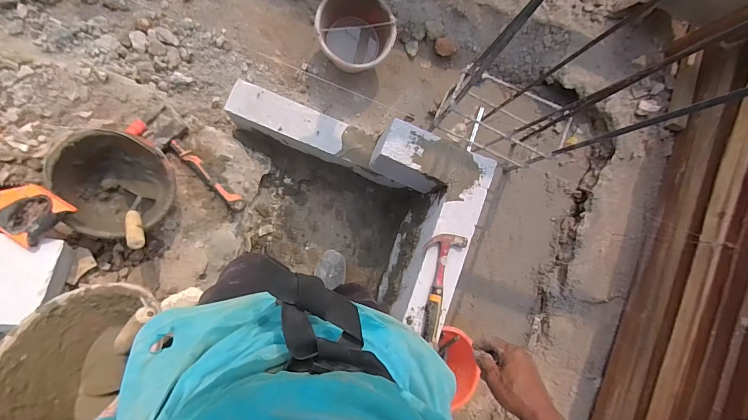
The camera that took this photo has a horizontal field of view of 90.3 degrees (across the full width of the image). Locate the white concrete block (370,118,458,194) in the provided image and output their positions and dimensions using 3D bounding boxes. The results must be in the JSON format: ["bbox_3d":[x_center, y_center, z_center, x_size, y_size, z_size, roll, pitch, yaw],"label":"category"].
[{"bbox_3d":[0.098,-0.138,0.997,0.185,0.203,0.106,26,85,-6],"label":"white concrete block"}]

